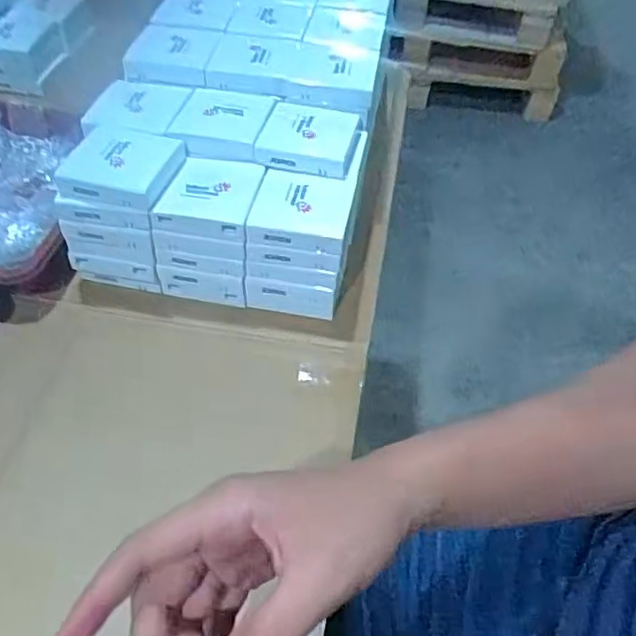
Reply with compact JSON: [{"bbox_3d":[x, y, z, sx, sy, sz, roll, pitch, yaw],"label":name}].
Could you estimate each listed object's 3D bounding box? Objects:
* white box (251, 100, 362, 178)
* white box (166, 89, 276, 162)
[{"bbox_3d":[-0.009,-0.175,0.599,0.085,0.025,0.092,12,48,7],"label":"white box"},{"bbox_3d":[-0.094,-0.187,0.603,0.085,0.028,0.078,8,48,4],"label":"white box"}]

